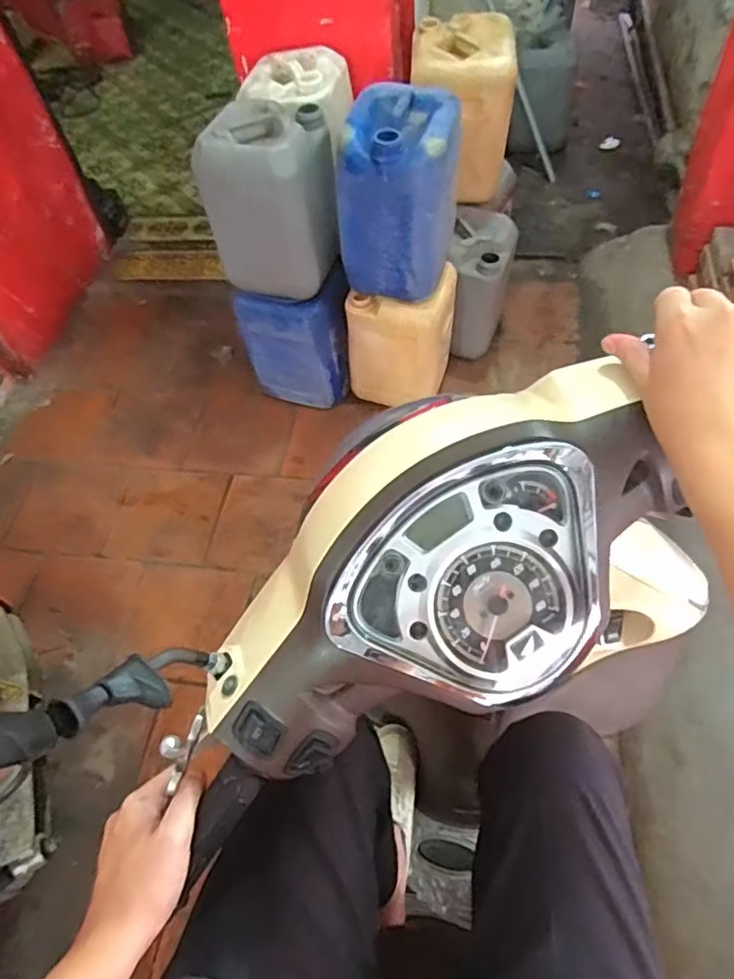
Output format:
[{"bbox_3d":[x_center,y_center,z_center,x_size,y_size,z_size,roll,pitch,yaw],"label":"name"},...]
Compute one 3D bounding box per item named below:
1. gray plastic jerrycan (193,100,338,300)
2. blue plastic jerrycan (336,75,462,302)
[{"bbox_3d":[-0.227,-0.684,1.459,0.301,0.357,0.210,0,56,4],"label":"gray plastic jerrycan"},{"bbox_3d":[0.077,-0.678,1.418,0.258,0.368,0.266,5,57,10],"label":"blue plastic jerrycan"}]

